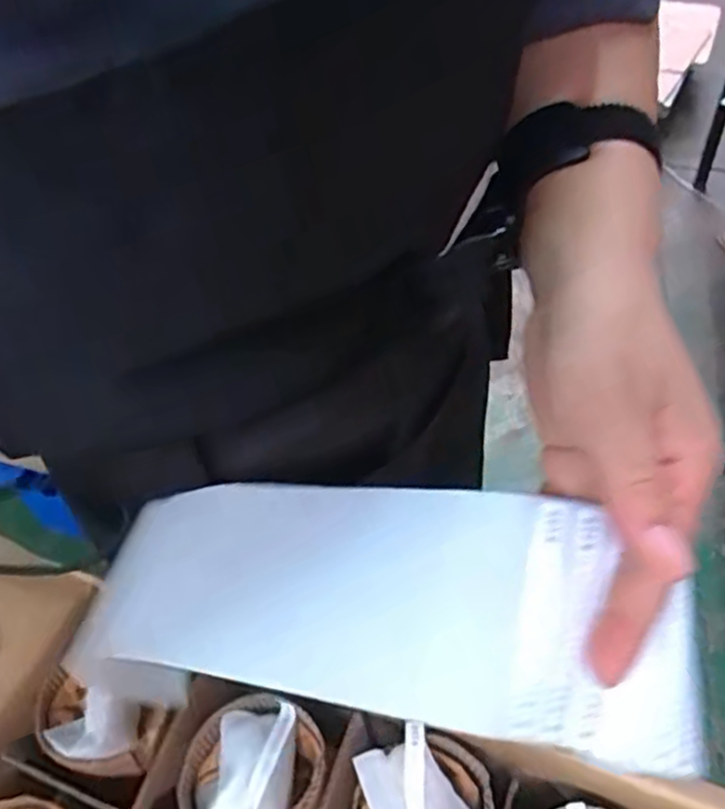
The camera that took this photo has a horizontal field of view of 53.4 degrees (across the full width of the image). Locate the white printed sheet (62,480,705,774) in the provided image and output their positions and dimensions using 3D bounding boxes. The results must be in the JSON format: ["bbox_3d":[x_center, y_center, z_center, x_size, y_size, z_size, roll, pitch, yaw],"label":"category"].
[{"bbox_3d":[-0.005,0.080,0.283,0.249,0.058,0.089,3,48,20],"label":"white printed sheet"}]

